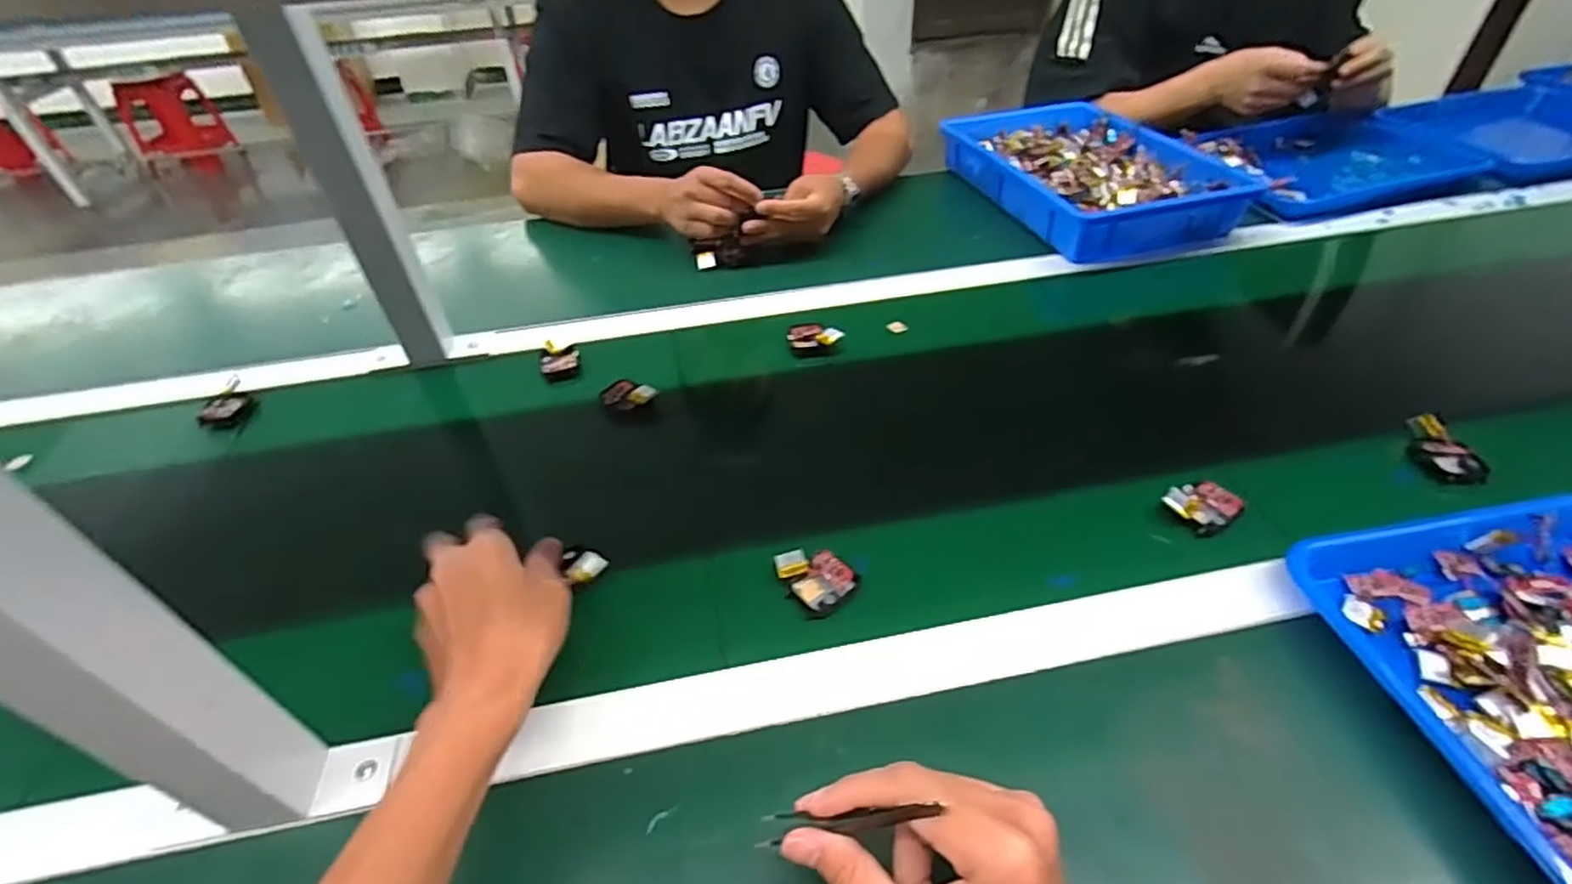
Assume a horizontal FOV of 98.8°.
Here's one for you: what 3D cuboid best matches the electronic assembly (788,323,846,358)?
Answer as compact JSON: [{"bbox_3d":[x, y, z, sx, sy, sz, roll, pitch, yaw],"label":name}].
[{"bbox_3d":[0.030,-0.103,0.682,0.054,0.018,0.035,-2,41,3],"label":"electronic assembly"}]

